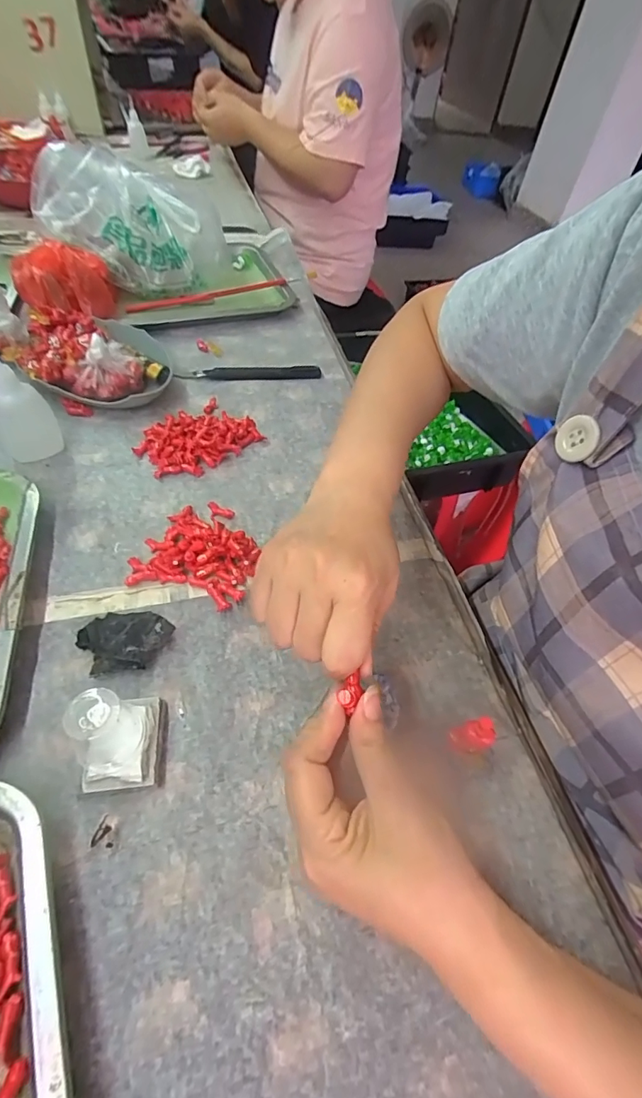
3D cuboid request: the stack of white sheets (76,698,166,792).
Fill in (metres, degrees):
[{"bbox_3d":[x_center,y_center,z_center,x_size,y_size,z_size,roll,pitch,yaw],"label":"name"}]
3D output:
[{"bbox_3d":[-0.113,0.110,0.269,0.042,0.017,0.047,-3,52,-8],"label":"stack of white sheets"}]

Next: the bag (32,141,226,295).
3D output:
[{"bbox_3d":[-0.229,-0.401,0.594,0.215,0.129,0.128,-12,53,-17],"label":"bag"}]

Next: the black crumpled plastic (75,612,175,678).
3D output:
[{"bbox_3d":[-0.130,0.060,0.312,0.060,0.011,0.046,0,52,-6],"label":"black crumpled plastic"}]

